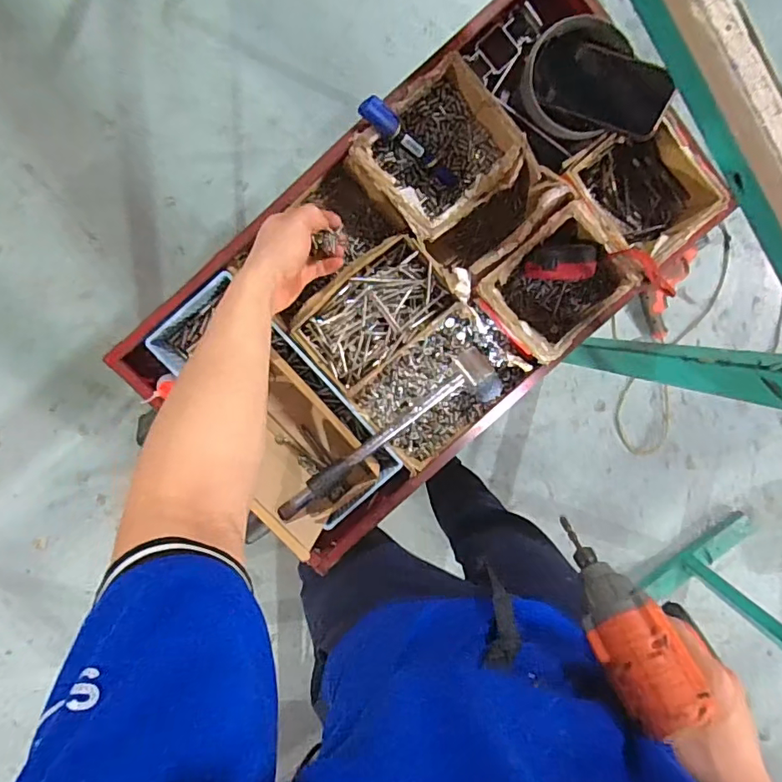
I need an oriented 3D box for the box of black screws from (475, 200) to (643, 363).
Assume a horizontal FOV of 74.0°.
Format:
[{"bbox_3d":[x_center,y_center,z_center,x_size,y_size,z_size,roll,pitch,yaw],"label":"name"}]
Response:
[{"bbox_3d":[0.193,-0.127,0.612,0.160,0.065,0.127,-43,98,3],"label":"box of black screws"}]

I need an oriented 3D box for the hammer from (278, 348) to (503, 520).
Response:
[{"bbox_3d":[0.002,0.049,0.595,0.301,0.047,0.058,-34,100,-12],"label":"hammer"}]

